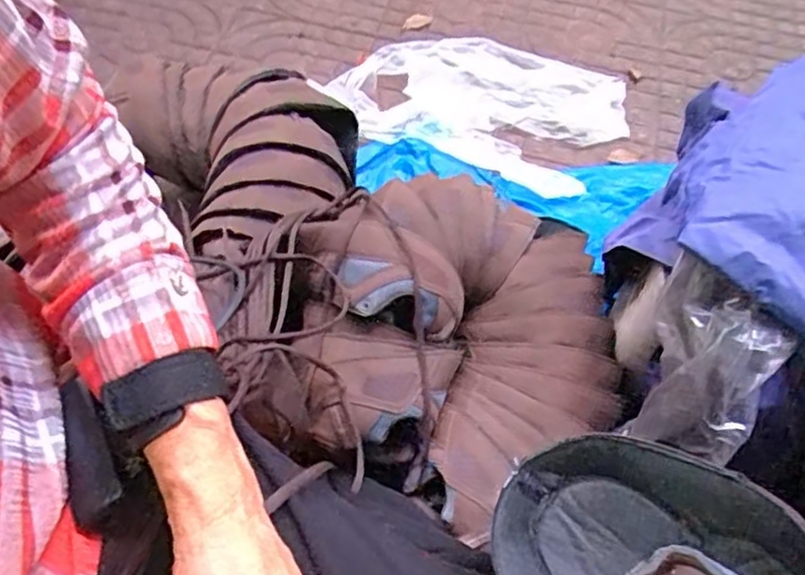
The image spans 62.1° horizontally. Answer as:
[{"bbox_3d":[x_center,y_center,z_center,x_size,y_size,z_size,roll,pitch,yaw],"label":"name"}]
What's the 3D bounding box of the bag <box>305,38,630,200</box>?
[{"bbox_3d":[0.123,-0.290,1.075,0.447,0.070,0.274,15,60,6],"label":"bag"}]

